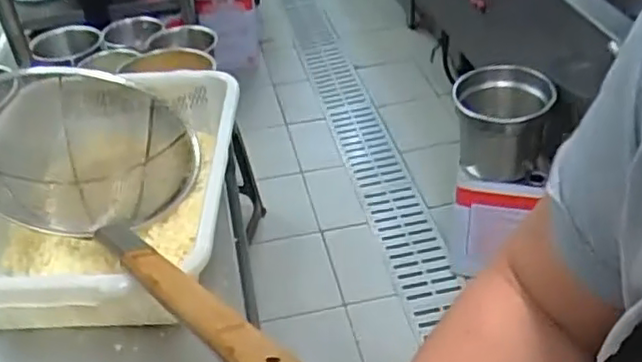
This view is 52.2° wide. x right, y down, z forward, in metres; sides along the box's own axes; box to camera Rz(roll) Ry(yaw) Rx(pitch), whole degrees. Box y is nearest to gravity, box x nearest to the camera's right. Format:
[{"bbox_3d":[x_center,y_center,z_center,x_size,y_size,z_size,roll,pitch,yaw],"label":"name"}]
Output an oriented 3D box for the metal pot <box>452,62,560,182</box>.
[{"bbox_3d":[0.477,-0.155,1.747,0.220,0.229,0.220,-2,40,2],"label":"metal pot"}]

